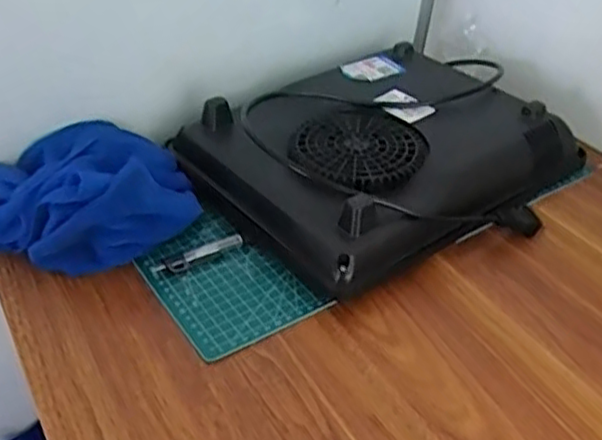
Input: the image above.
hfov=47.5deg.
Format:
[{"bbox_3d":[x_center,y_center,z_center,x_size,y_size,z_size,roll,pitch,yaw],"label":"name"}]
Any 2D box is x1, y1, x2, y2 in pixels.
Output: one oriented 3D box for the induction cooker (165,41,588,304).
[{"bbox_3d":[0.082,-0.068,0.675,0.342,0.075,0.272,-20,42,-24],"label":"induction cooker"}]

